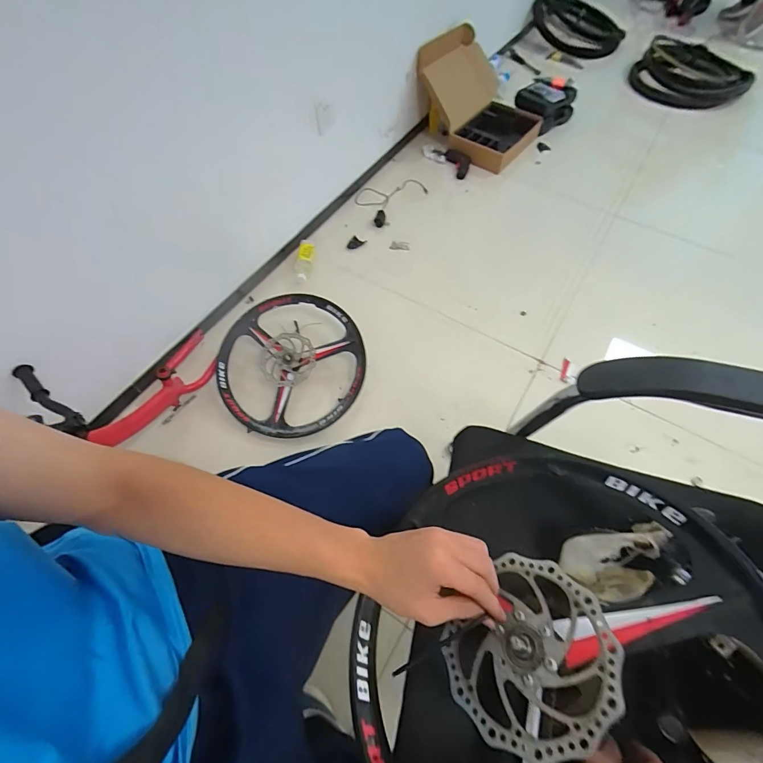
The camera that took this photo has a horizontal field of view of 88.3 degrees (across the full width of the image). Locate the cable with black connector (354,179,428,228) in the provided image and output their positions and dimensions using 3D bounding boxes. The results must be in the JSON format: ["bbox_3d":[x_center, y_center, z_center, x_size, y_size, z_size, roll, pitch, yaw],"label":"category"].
[{"bbox_3d":[0.021,-0.745,1.589,0.225,0.032,0.347,32,65,17],"label":"cable with black connector"}]

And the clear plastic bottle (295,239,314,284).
[{"bbox_3d":[-0.257,-0.418,1.331,0.066,0.064,0.183,7,60,4],"label":"clear plastic bottle"}]

